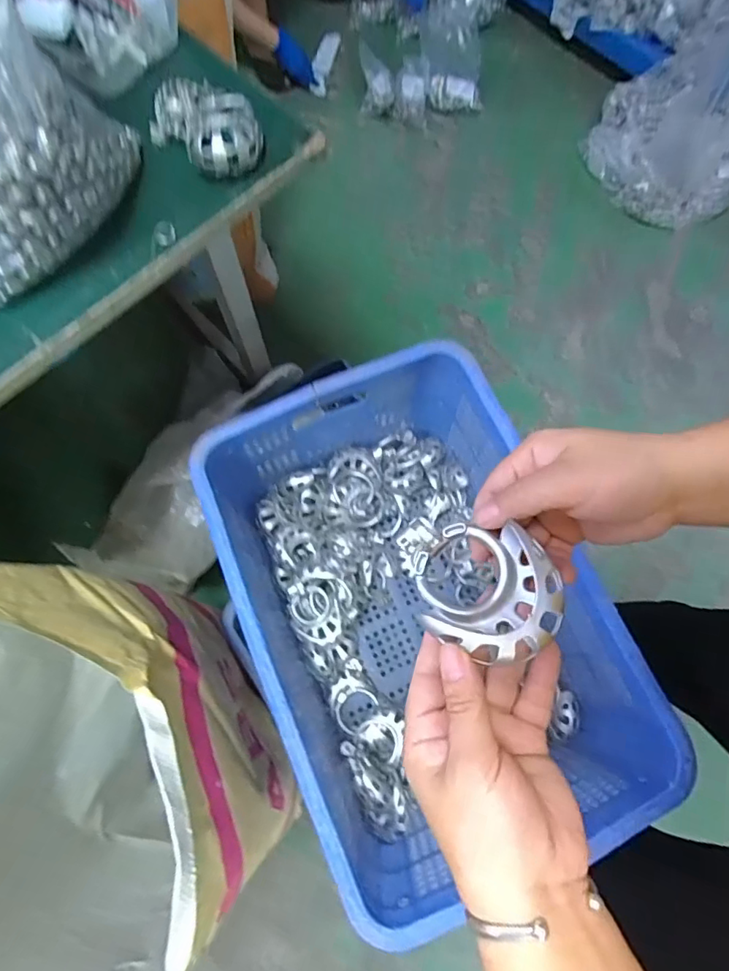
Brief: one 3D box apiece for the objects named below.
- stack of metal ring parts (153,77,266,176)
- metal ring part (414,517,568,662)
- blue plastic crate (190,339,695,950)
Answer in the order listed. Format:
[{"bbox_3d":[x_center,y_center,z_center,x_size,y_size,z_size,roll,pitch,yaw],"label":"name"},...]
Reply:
[{"bbox_3d":[-0.150,-0.350,0.499,0.124,0.031,0.083,40,78,11],"label":"stack of metal ring parts"},{"bbox_3d":[0.061,0.052,0.269,0.063,0.042,0.069,1,74,1],"label":"metal ring part"},{"bbox_3d":[0.055,0.151,0.664,0.347,0.282,0.528,-24,75,-6],"label":"blue plastic crate"}]

